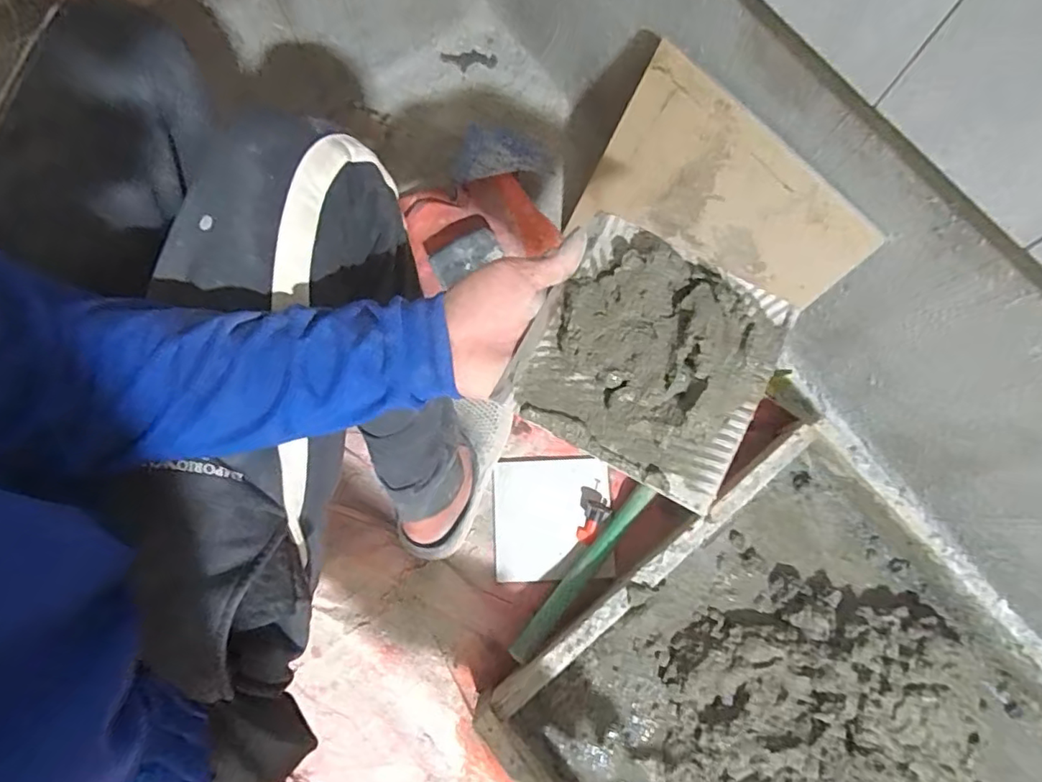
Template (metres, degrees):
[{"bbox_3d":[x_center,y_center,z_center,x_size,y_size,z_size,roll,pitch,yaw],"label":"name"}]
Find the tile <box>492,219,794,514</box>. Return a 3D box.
[{"bbox_3d":[0.081,-0.024,0.348,0.143,0.027,0.146,27,78,8],"label":"tile"}]

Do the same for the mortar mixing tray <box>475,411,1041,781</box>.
[{"bbox_3d":[0.381,0.471,0.586,0.505,0.097,0.741,-38,78,-8],"label":"mortar mixing tray"}]

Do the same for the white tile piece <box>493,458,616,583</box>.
[{"bbox_3d":[0.040,0.161,0.708,0.144,0.007,0.147,-3,76,1],"label":"white tile piece"}]

